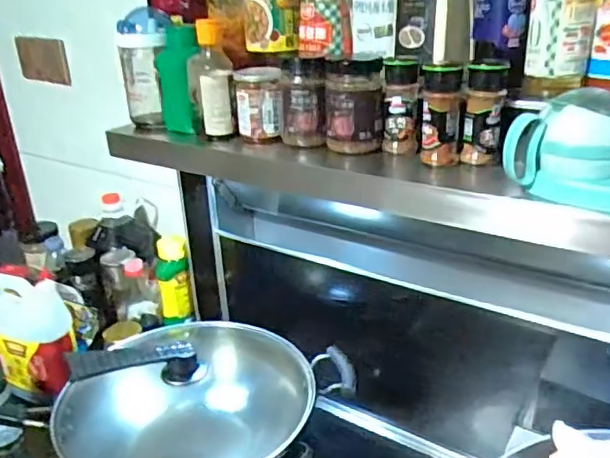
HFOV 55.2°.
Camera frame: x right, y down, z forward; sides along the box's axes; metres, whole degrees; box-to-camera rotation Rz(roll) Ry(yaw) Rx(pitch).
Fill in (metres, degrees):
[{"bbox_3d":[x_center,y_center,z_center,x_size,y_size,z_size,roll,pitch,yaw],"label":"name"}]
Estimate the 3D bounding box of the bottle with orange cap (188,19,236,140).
[{"bbox_3d":[-0.117,-0.186,0.735,0.052,0.139,0.040,-6,25,-6],"label":"bottle with orange cap"}]

